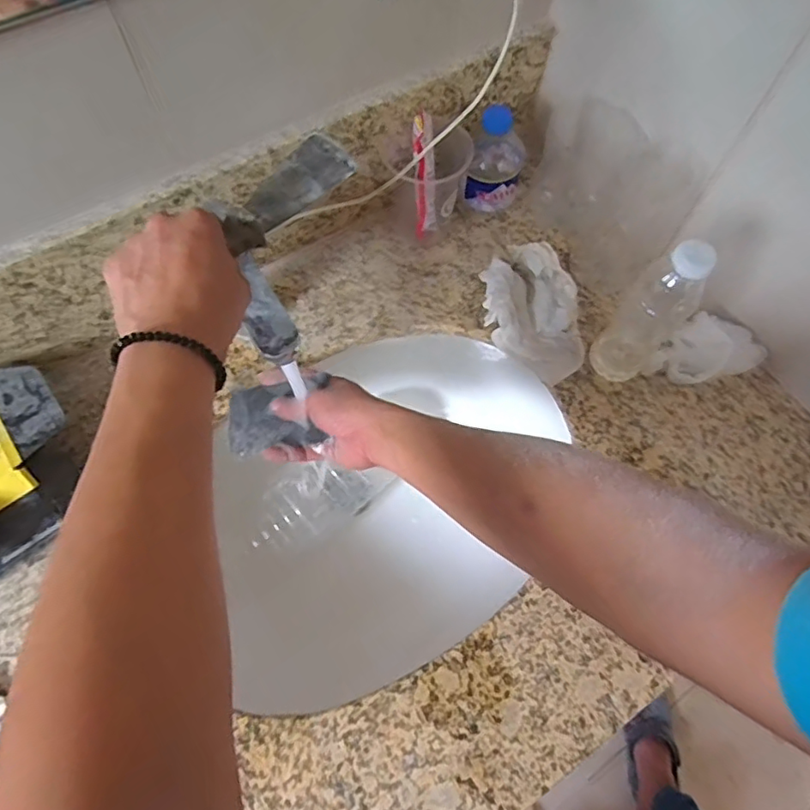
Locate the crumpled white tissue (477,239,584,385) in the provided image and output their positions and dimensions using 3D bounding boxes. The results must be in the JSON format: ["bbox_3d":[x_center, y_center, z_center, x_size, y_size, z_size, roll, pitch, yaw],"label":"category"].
[{"bbox_3d":[0.134,-0.105,0.614,0.085,0.061,0.154,-19,67,-9],"label":"crumpled white tissue"}]

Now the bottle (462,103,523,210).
[{"bbox_3d":[0.107,-0.284,0.663,0.058,0.118,0.071,18,67,7],"label":"bottle"}]

